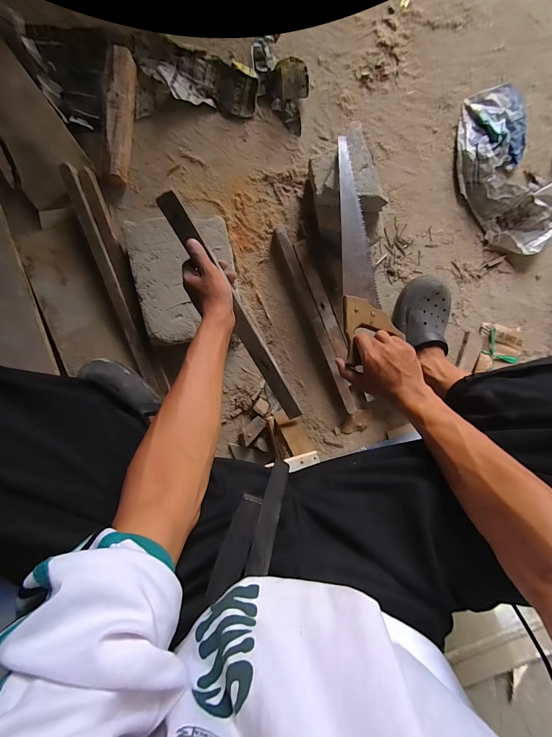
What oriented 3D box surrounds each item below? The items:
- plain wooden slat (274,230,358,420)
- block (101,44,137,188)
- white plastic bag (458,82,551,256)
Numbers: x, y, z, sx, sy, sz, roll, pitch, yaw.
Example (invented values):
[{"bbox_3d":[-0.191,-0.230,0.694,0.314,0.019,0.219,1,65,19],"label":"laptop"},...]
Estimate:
[{"bbox_3d":[0.092,-0.102,0.706,0.031,0.035,0.434,-22,96,-3],"label":"plain wooden slat"},{"bbox_3d":[-0.325,-0.510,0.632,0.051,0.045,0.251,7,94,-5],"label":"block"},{"bbox_3d":[0.532,-0.447,0.708,0.195,0.056,0.376,-25,96,-2],"label":"white plastic bag"}]

